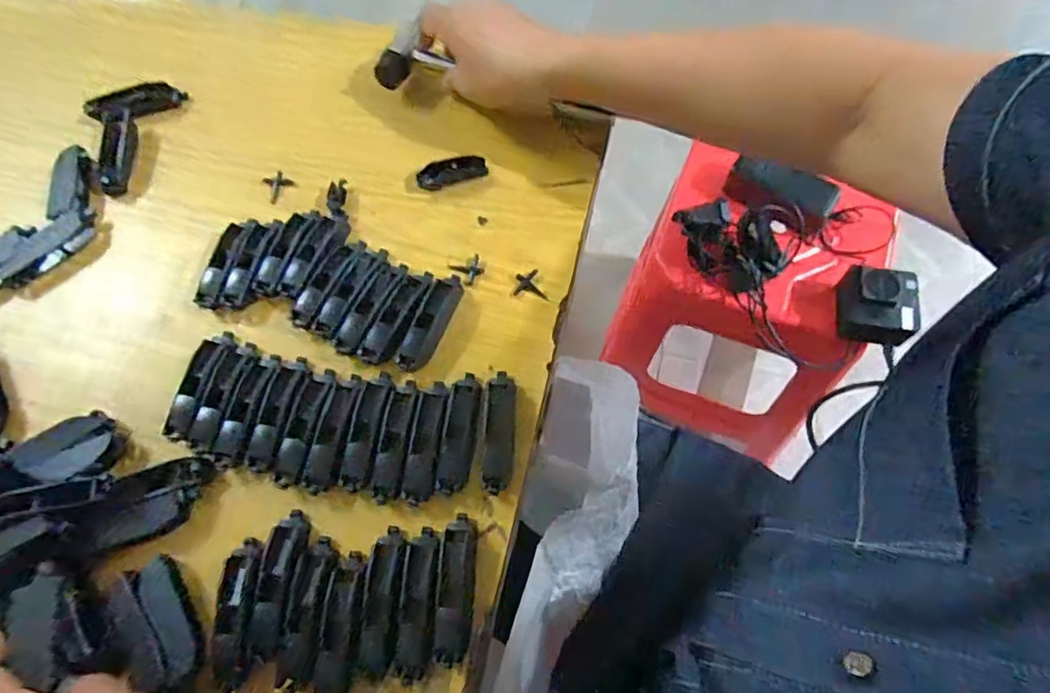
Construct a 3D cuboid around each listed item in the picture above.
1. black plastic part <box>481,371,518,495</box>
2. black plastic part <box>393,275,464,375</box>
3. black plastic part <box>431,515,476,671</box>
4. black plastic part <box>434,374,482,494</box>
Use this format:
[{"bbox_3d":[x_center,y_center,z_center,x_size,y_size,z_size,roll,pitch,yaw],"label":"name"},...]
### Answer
[{"bbox_3d":[-0.015,0.051,0.349,0.019,0.009,0.073,-1,66,3],"label":"black plastic part"},{"bbox_3d":[-0.063,-0.017,0.382,0.020,0.007,0.071,21,69,12],"label":"black plastic part"},{"bbox_3d":[-0.038,0.130,0.314,0.018,0.009,0.074,1,67,4],"label":"black plastic part"},{"bbox_3d":[-0.039,0.051,0.348,0.019,0.006,0.073,4,67,5],"label":"black plastic part"}]

